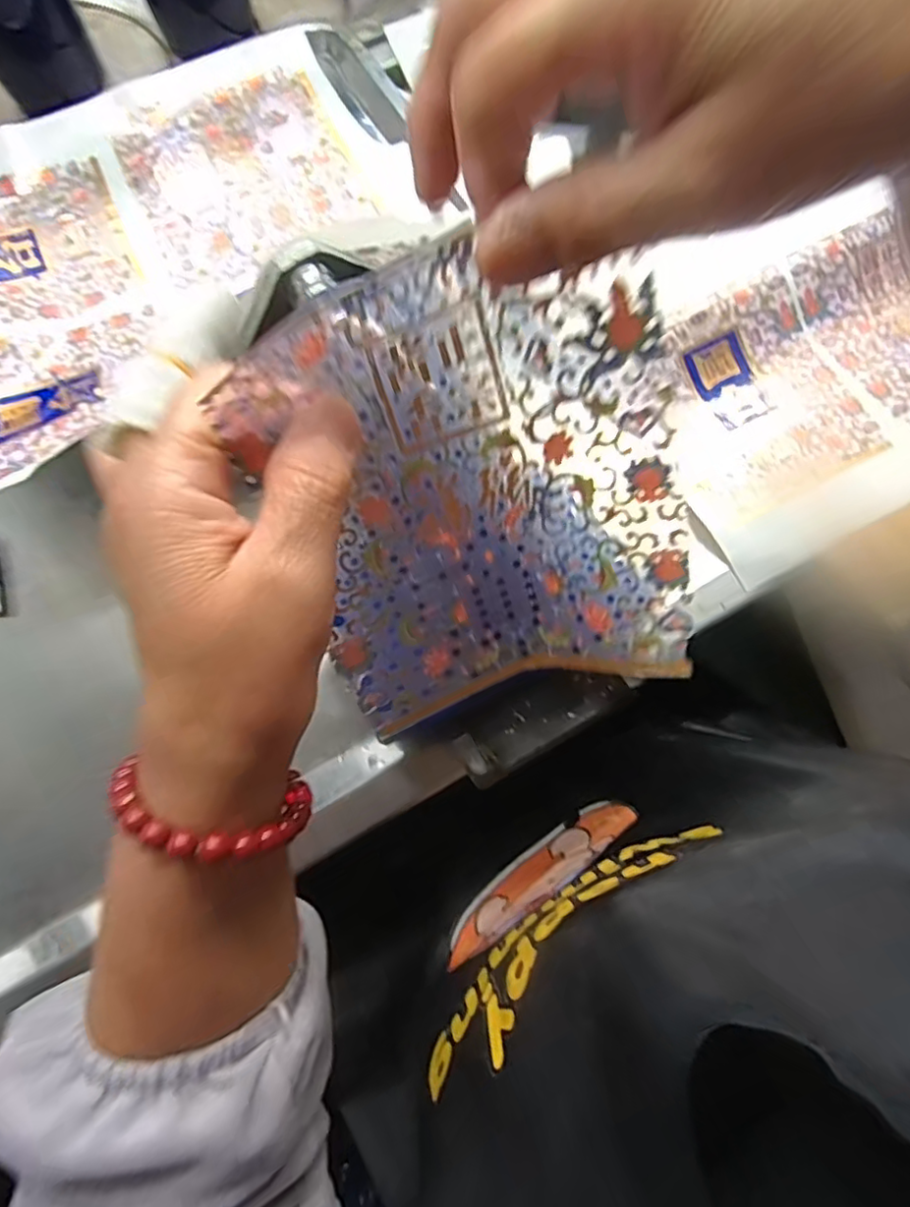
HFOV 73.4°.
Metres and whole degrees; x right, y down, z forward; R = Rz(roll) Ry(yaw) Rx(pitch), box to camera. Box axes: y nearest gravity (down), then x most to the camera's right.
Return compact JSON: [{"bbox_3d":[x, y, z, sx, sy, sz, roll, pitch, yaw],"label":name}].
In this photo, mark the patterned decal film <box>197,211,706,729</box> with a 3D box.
[{"bbox_3d":[0.009,-0.029,0.189,0.118,0.028,0.137,-19,115,4],"label":"patterned decal film"}]

